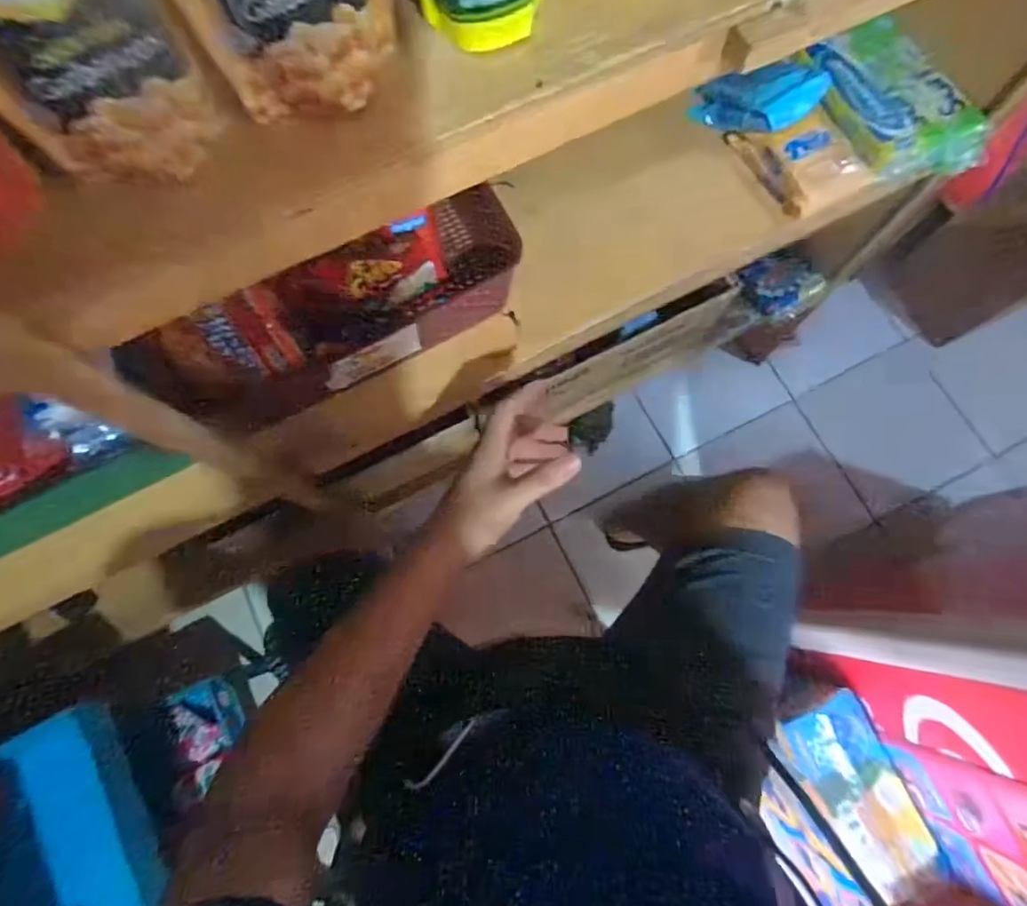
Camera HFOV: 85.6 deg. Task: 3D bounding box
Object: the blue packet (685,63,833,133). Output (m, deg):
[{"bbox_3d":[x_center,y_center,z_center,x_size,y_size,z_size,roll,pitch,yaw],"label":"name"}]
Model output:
[{"bbox_3d":[0.259,-0.386,0.602,0.131,0.058,0.068,17,74,35],"label":"blue packet"}]

